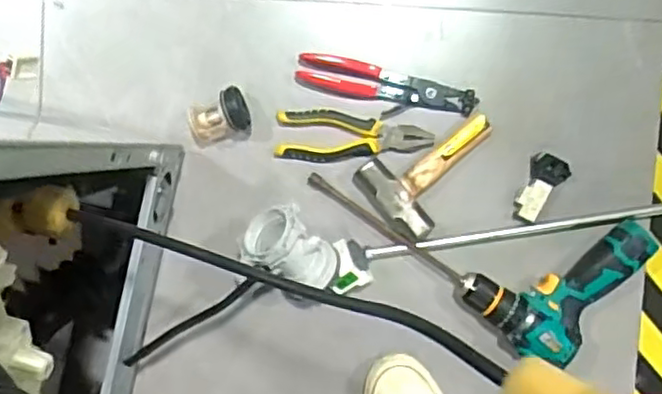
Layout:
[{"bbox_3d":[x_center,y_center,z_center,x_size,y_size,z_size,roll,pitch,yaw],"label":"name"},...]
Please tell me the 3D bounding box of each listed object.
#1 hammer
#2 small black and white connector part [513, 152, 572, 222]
[{"bbox_3d":[0.127,-0.033,0.796,0.167,0.043,0.113,-37,95,3],"label":"hammer"},{"bbox_3d":[0.260,-0.010,0.812,0.045,0.022,0.089,23,95,-2],"label":"small black and white connector part"}]

